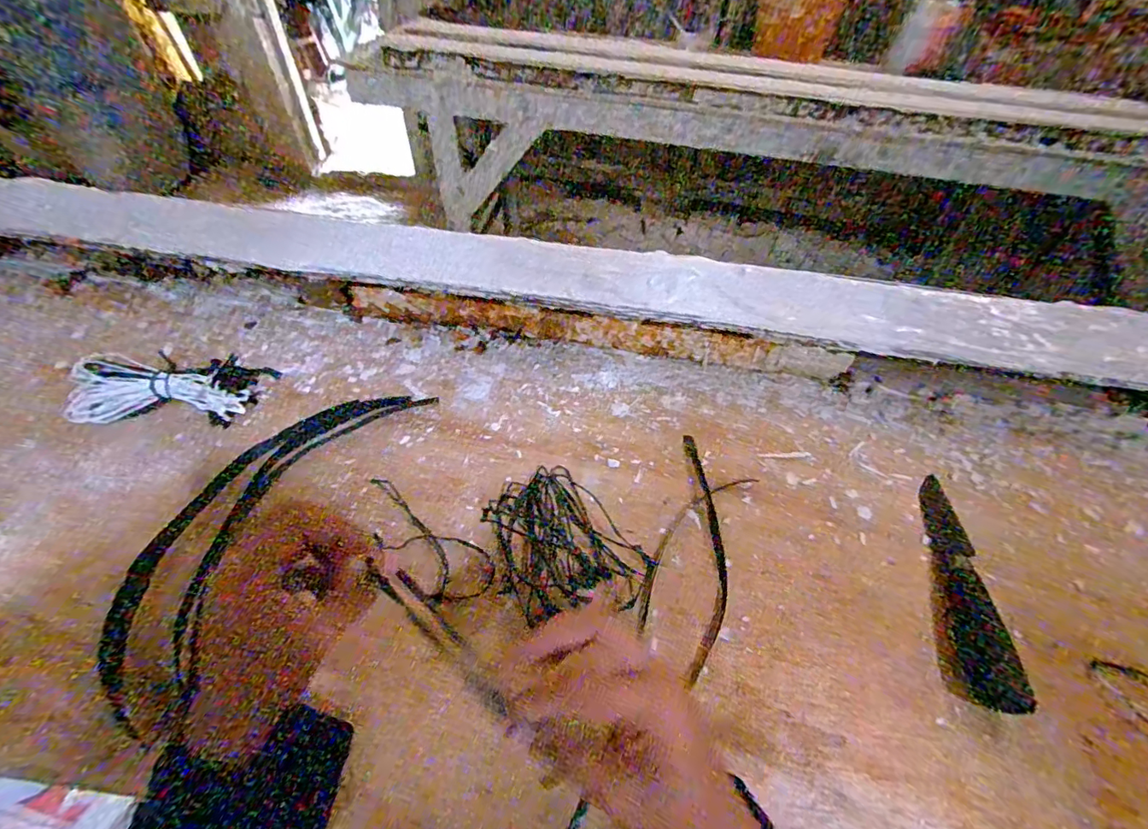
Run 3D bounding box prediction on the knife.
[{"bbox_3d":[0.306,0.129,0.398,0.047,0.013,0.190,11,49,7],"label":"knife"}]

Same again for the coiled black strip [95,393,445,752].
[{"bbox_3d":[-0.255,0.072,0.410,0.111,0.025,0.310,17,50,12],"label":"coiled black strip"}]

